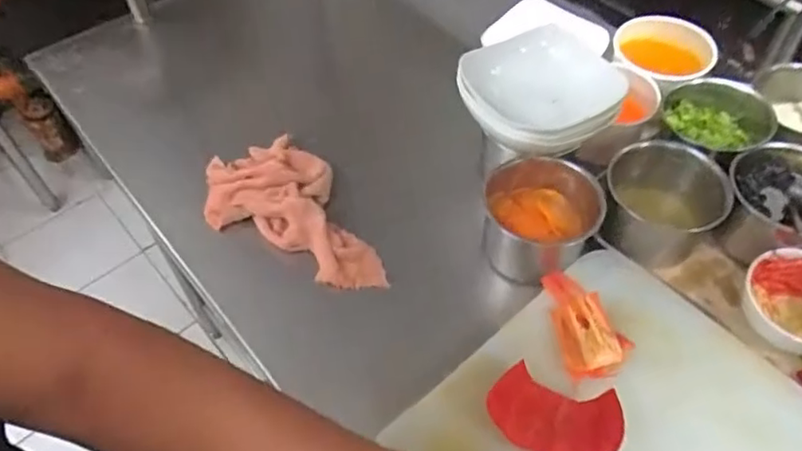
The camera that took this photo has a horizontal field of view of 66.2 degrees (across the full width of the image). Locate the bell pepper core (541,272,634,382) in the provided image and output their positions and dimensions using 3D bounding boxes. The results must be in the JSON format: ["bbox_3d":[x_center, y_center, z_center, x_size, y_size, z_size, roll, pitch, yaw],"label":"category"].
[{"bbox_3d":[0.176,0.090,0.585,0.059,0.030,0.100,-9,53,-4],"label":"bell pepper core"}]

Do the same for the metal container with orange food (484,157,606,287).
[{"bbox_3d":[0.147,0.007,0.651,0.111,0.096,0.122,-1,52,2],"label":"metal container with orange food"}]

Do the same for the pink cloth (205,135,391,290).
[{"bbox_3d":[-0.119,-0.025,0.705,0.256,0.049,0.119,25,57,20],"label":"pink cloth"}]

